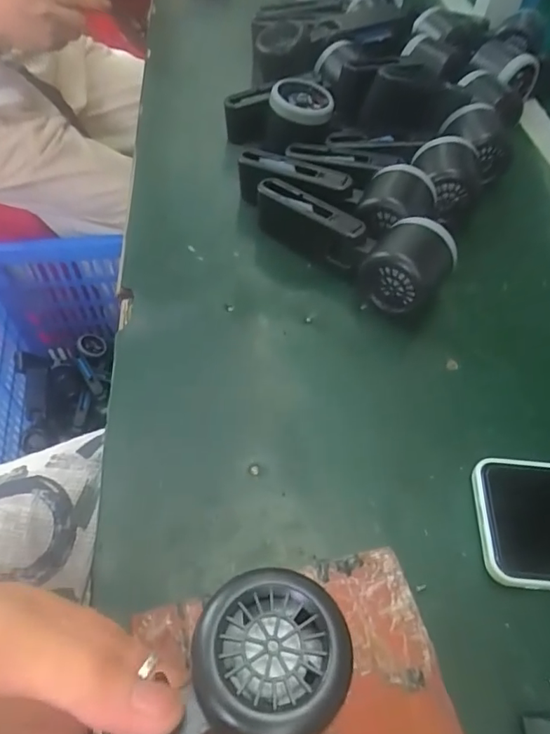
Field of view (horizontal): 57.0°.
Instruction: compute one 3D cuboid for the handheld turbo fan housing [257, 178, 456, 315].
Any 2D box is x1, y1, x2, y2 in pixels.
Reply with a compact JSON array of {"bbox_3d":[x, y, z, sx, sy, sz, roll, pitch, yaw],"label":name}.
[{"bbox_3d":[0.052,-0.097,0.393,0.165,0.056,0.055,29,60,16],"label":"handheld turbo fan housing"}]

